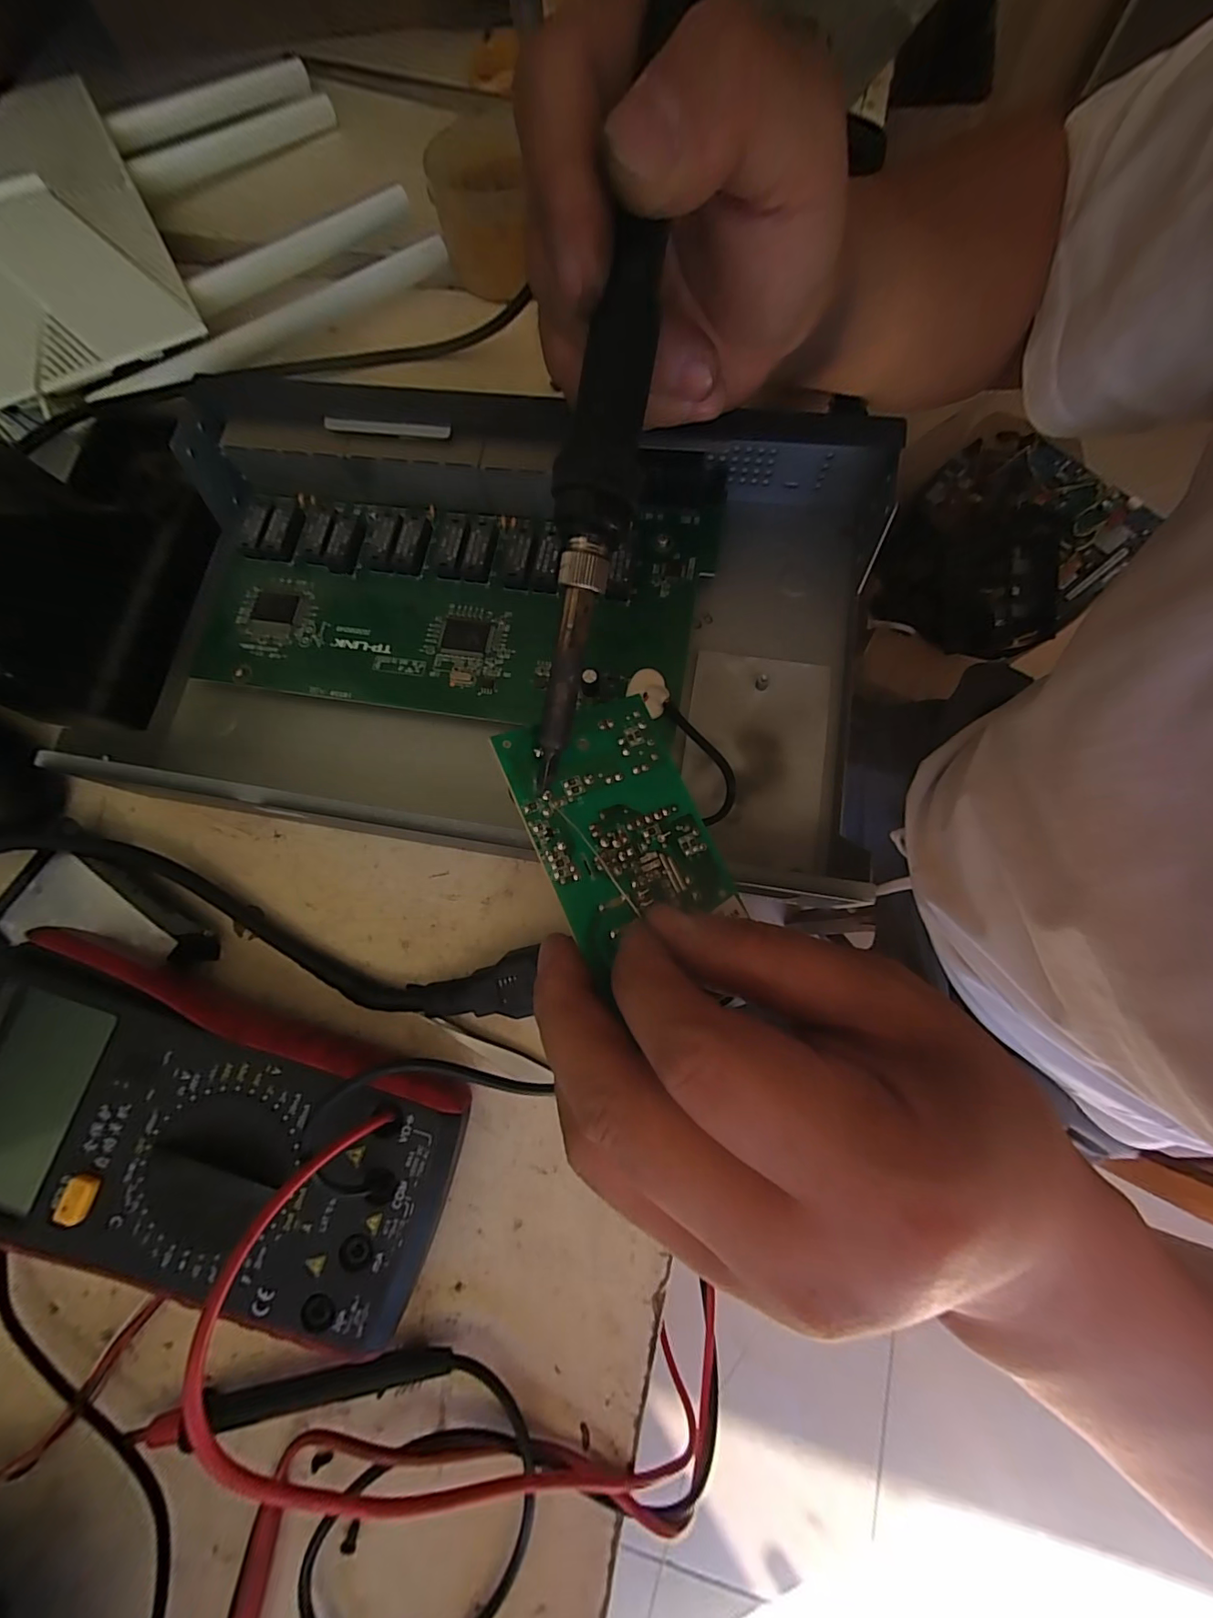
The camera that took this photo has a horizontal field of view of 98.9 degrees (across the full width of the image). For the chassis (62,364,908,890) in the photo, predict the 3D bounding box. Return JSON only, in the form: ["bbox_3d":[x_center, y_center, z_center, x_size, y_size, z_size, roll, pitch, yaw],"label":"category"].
[{"bbox_3d":[-0.045,-0.078,0.208,0.292,0.047,0.187,9,77,6],"label":"chassis"}]

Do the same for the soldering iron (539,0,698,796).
[{"bbox_3d":[0.000,-0.098,0.130,0.017,0.019,0.178,10,95,1],"label":"soldering iron"}]

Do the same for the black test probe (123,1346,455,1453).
[{"bbox_3d":[-0.101,0.187,0.166,0.104,0.009,0.009,-13,76,1],"label":"black test probe"}]

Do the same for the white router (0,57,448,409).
[{"bbox_3d":[-0.245,-0.315,0.273,0.246,0.031,0.225,-30,76,-4],"label":"white router"}]

